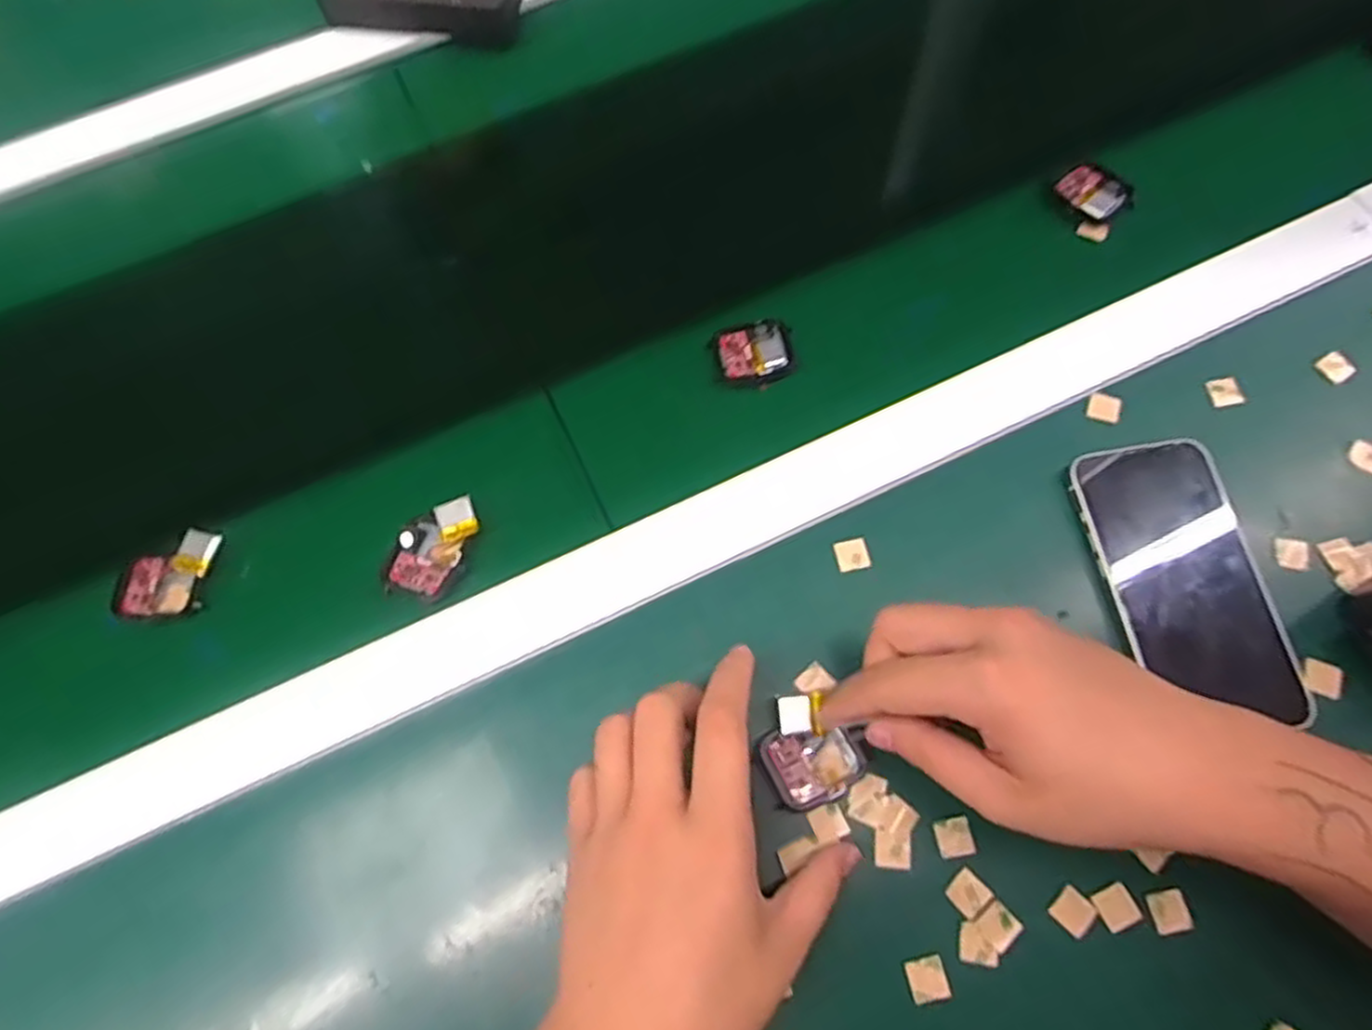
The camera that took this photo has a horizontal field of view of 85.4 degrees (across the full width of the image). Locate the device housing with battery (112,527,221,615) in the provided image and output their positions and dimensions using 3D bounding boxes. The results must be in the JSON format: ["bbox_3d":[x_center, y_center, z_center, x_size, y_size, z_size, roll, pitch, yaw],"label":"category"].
[{"bbox_3d":[-0.270,0.031,0.388,0.049,0.016,0.044,1,70,3],"label":"device housing with battery"}]

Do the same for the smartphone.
[{"bbox_3d":[0.244,0.030,0.362,0.073,0.007,0.137,-11,70,-1],"label":"smartphone"}]

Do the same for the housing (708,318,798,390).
[{"bbox_3d":[0.040,-0.091,0.420,0.043,0.006,0.039,-17,70,-4],"label":"housing"}]

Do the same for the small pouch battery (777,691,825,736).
[{"bbox_3d":[0.053,0.092,0.342,0.020,0.005,0.018,-5,70,1],"label":"small pouch battery"}]

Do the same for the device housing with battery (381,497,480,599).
[{"bbox_3d":[-0.130,0.016,0.386,0.038,0.012,0.054,16,71,8],"label":"device housing with battery"}]

